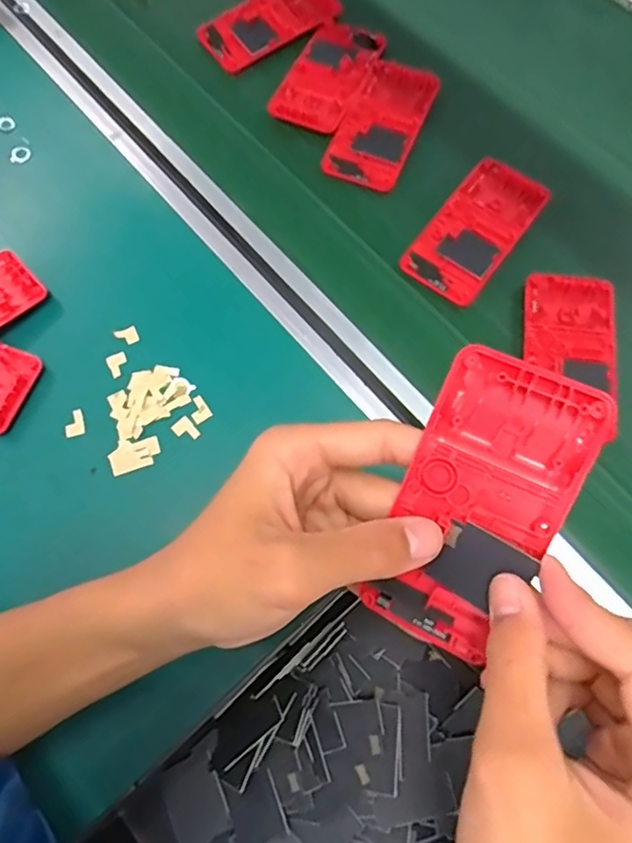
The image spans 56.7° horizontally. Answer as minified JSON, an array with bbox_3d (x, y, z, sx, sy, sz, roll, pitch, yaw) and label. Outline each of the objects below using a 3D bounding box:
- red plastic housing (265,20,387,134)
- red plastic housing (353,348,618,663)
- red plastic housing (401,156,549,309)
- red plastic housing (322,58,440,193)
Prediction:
[{"bbox_3d":[0.012,-0.301,0.501,0.064,0.007,0.125,23,73,9],"label":"red plastic housing"},{"bbox_3d":[0.065,0.036,0.235,0.059,0.018,0.120,22,103,8],"label":"red plastic housing"},{"bbox_3d":[0.124,-0.147,0.450,0.063,0.012,0.123,36,75,12],"label":"red plastic housing"},{"bbox_3d":[0.055,-0.247,0.485,0.060,0.008,0.126,22,73,8],"label":"red plastic housing"}]

